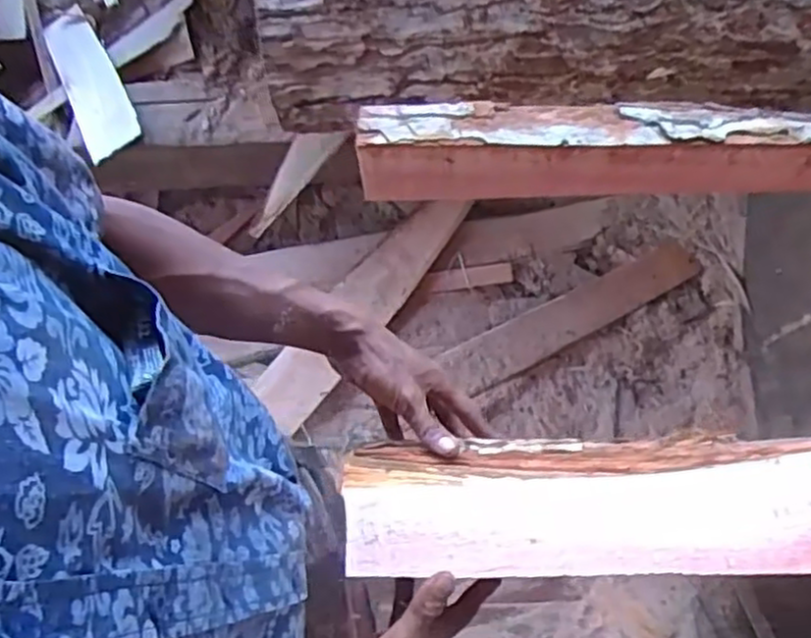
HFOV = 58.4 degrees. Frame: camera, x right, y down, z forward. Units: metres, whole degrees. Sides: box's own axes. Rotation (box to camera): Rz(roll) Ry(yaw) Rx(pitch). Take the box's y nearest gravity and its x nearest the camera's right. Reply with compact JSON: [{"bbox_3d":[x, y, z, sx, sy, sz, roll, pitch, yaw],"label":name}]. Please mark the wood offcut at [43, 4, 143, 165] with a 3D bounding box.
[{"bbox_3d":[-0.600,-0.446,1.384,0.112,0.019,0.320,-32,76,9],"label":"wood offcut"}]

